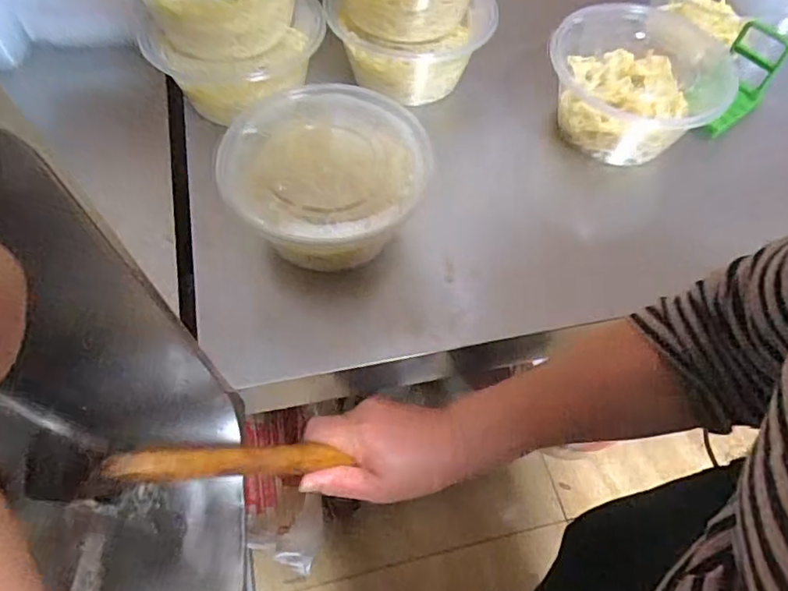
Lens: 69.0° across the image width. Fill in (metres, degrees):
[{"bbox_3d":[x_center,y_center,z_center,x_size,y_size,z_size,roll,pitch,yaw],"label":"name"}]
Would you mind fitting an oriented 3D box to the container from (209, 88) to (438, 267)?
[{"bbox_3d":[-0.052,-0.104,0.479,0.148,0.070,0.144,1,59,-2],"label":"container"}]

